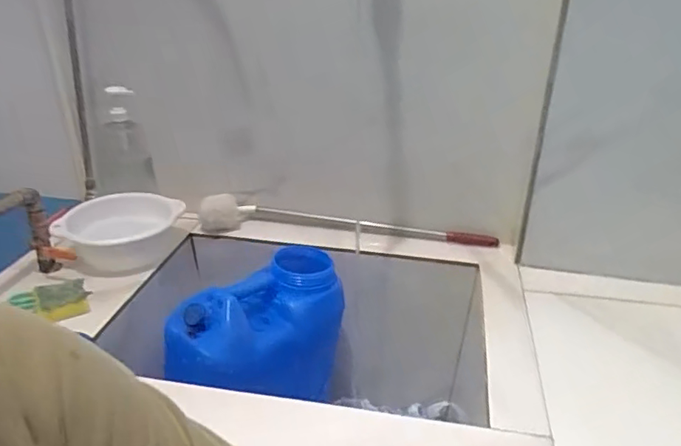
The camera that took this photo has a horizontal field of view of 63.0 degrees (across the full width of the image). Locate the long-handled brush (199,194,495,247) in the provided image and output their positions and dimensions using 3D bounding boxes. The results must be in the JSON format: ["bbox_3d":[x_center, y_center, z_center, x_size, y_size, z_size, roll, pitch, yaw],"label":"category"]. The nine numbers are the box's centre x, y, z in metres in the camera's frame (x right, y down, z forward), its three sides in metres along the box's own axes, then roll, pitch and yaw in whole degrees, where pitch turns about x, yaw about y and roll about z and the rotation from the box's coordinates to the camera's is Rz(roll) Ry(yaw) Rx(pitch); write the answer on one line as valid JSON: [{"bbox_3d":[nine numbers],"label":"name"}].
[{"bbox_3d":[0.003,-0.002,1.150,0.629,0.068,0.073,3,28,4],"label":"long-handled brush"}]

